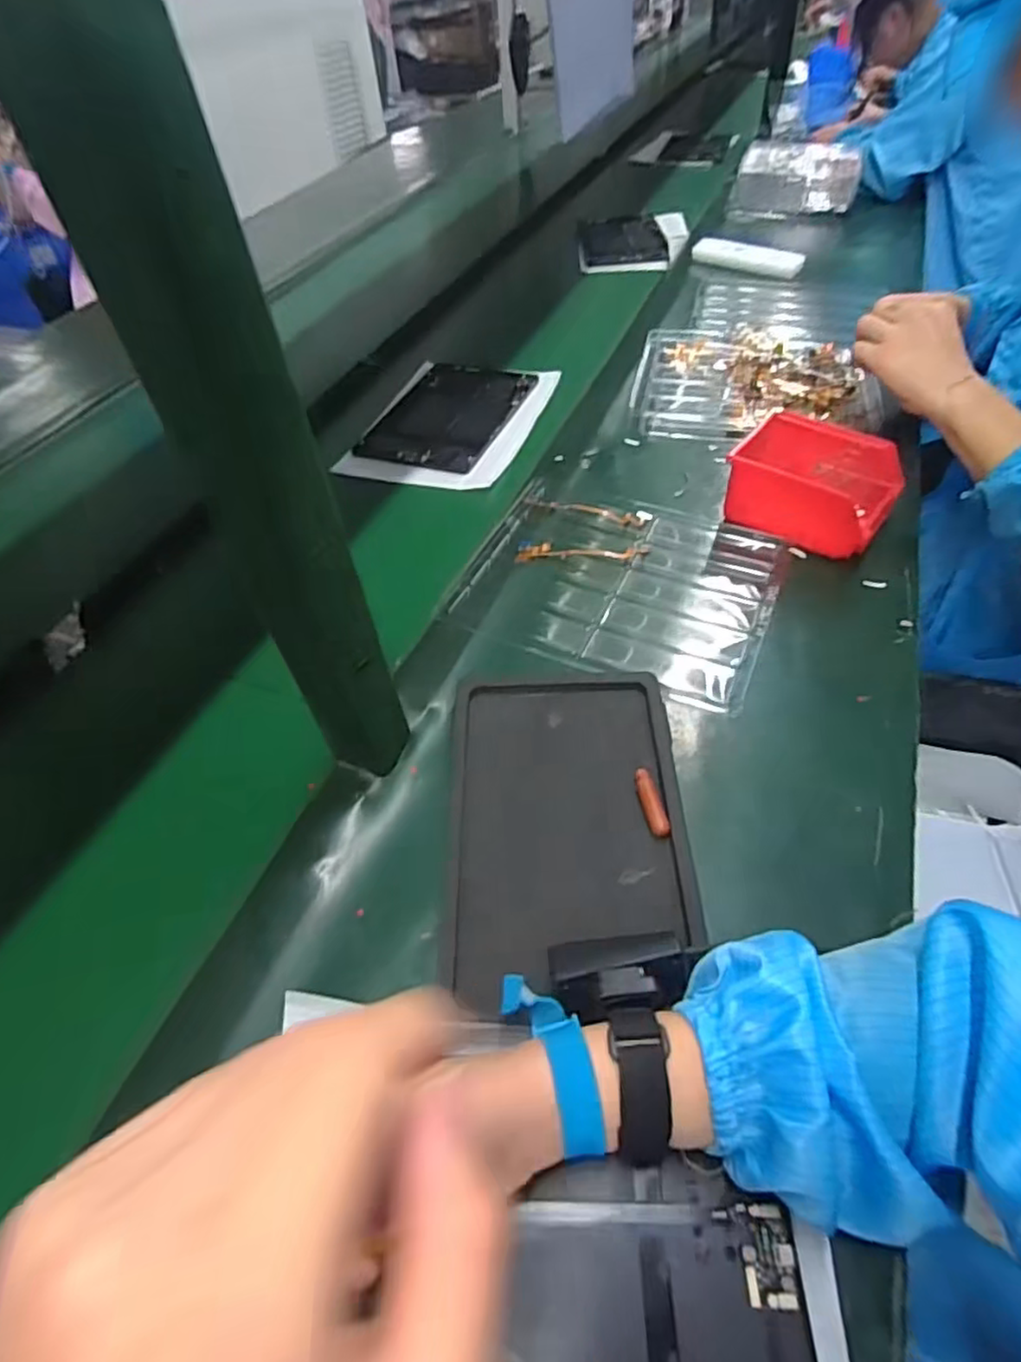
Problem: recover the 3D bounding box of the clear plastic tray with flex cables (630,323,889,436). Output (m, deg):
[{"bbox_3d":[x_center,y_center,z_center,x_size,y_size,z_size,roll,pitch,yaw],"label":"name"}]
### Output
[{"bbox_3d":[0.303,-0.382,0.830,0.280,0.029,0.245,4,49,8],"label":"clear plastic tray with flex cables"}]

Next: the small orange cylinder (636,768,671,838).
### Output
[{"bbox_3d":[0.096,0.083,0.447,0.013,0.009,0.052,-9,49,-3],"label":"small orange cylinder"}]

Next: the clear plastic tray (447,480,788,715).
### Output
[{"bbox_3d":[0.106,-0.099,0.613,0.261,0.014,0.234,18,52,19],"label":"clear plastic tray"}]

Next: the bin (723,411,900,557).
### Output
[{"bbox_3d":[0.292,-0.188,0.637,0.138,0.074,0.110,28,56,26],"label":"bin"}]

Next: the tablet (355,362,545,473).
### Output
[{"bbox_3d":[-0.076,-0.341,0.837,0.161,0.013,0.243,14,51,16],"label":"tablet"}]

